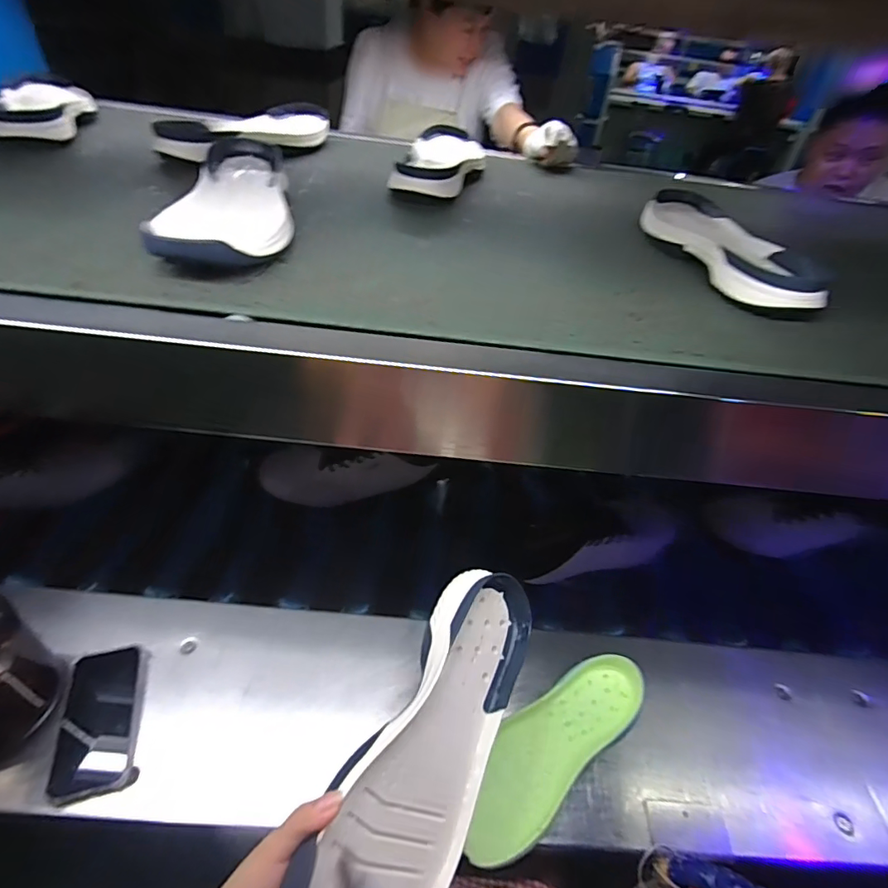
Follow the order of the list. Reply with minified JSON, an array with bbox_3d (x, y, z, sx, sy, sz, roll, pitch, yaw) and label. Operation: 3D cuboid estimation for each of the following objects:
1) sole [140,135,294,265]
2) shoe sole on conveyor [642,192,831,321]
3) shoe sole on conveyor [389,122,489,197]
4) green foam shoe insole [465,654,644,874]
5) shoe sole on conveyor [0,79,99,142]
[{"bbox_3d":[-0.242,-0.279,0.569,0.129,0.045,0.354,-5,44,-12],"label":"sole"},{"bbox_3d":[0.357,-0.263,0.650,0.116,0.046,0.343,1,43,-6],"label":"shoe sole on conveyor"},{"bbox_3d":[0.002,-0.471,0.825,0.117,0.037,0.317,8,43,2],"label":"shoe sole on conveyor"},{"bbox_3d":[0.121,0.345,0.567,0.265,0.055,0.092,-27,52,-31],"label":"green foam shoe insole"},{"bbox_3d":[-0.649,-0.554,0.811,0.126,0.038,0.317,-16,47,-22],"label":"shoe sole on conveyor"}]

